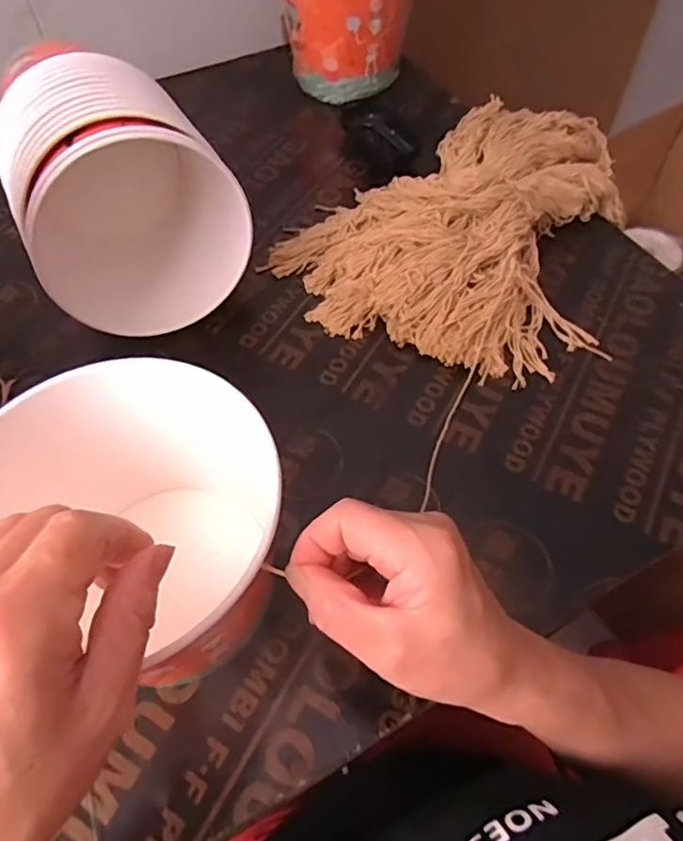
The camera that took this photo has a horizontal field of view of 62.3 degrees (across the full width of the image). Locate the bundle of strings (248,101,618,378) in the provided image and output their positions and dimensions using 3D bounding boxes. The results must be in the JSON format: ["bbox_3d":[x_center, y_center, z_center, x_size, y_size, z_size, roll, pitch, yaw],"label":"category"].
[{"bbox_3d":[0.118,-0.200,0.537,0.299,0.061,0.328,23,61,15],"label":"bundle of strings"}]

